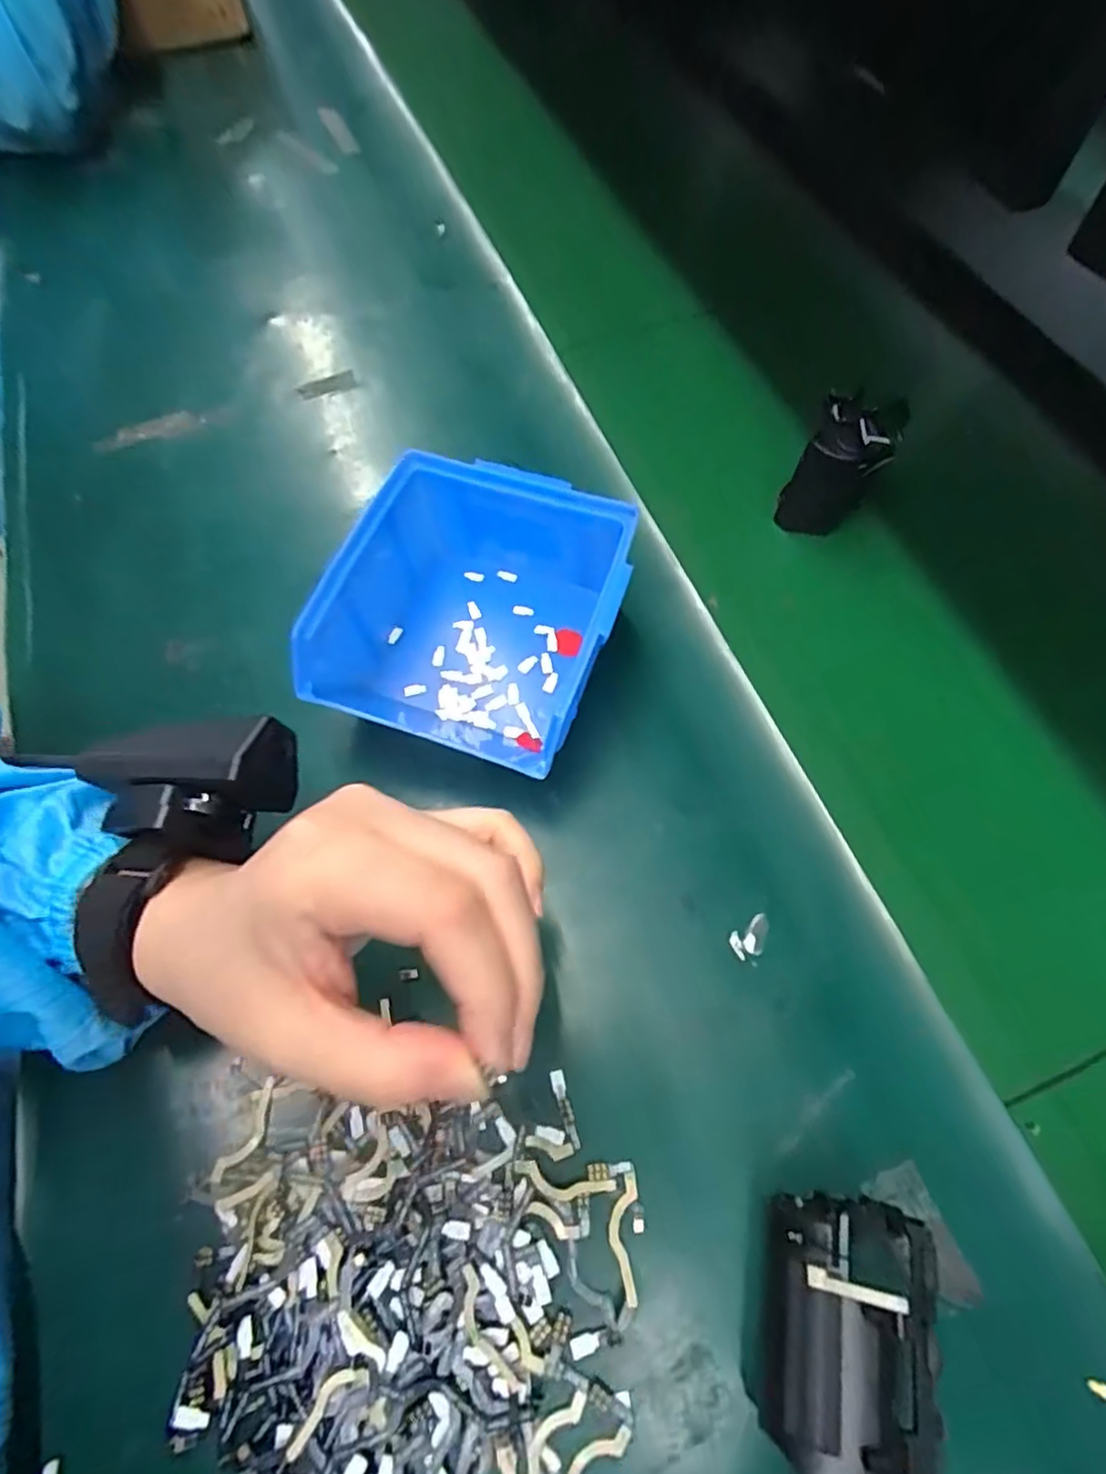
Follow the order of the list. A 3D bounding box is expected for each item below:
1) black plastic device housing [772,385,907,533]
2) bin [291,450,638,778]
[{"bbox_3d":[0.157,-0.147,0.358,0.037,0.082,0.045,34,68,15],"label":"black plastic device housing"},{"bbox_3d":[-0.039,-0.054,0.318,0.125,0.070,0.129,19,65,9],"label":"bin"}]

